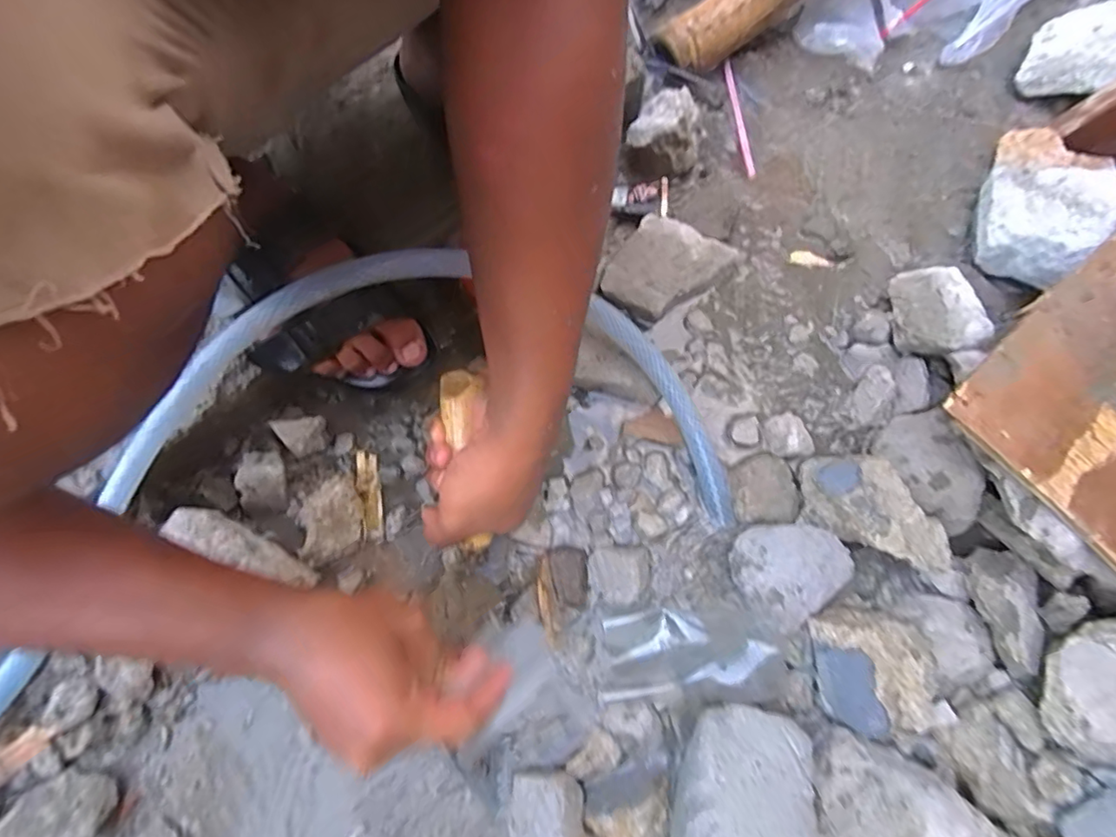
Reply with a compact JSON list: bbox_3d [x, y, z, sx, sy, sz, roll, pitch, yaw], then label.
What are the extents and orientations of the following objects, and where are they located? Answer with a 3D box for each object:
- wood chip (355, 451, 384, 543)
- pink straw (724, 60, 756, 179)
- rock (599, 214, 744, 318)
[{"bbox_3d":[-0.153,0.062,0.457,0.018,0.013,0.073,-12,68,-4],"label":"wood chip"},{"bbox_3d":[0.196,-0.329,0.612,0.010,0.010,0.173,-2,67,0],"label":"pink straw"},{"bbox_3d":[0.099,-0.131,0.515,0.088,0.031,0.103,32,71,13],"label":"rock"}]

